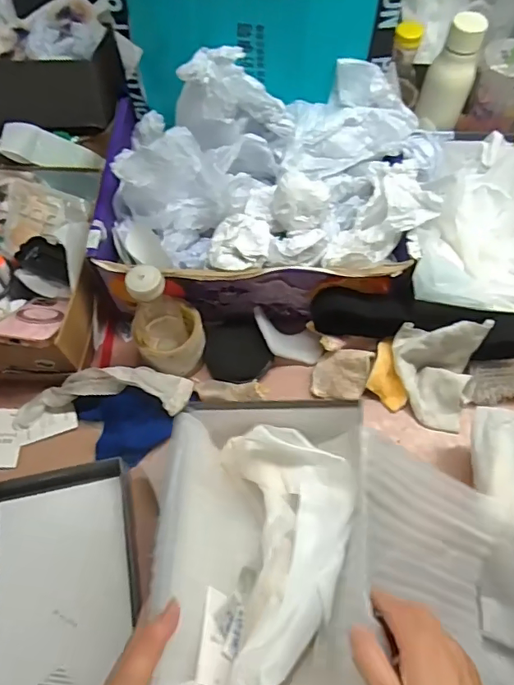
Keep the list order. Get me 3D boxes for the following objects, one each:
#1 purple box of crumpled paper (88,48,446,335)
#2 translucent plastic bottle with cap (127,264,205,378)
[{"bbox_3d":[0.008,-0.207,0.662,0.419,0.207,0.293,-4,63,0],"label":"purple box of crumpled paper"},{"bbox_3d":[-0.111,-0.020,0.626,0.083,0.169,0.072,-24,65,-10],"label":"translucent plastic bottle with cap"}]

